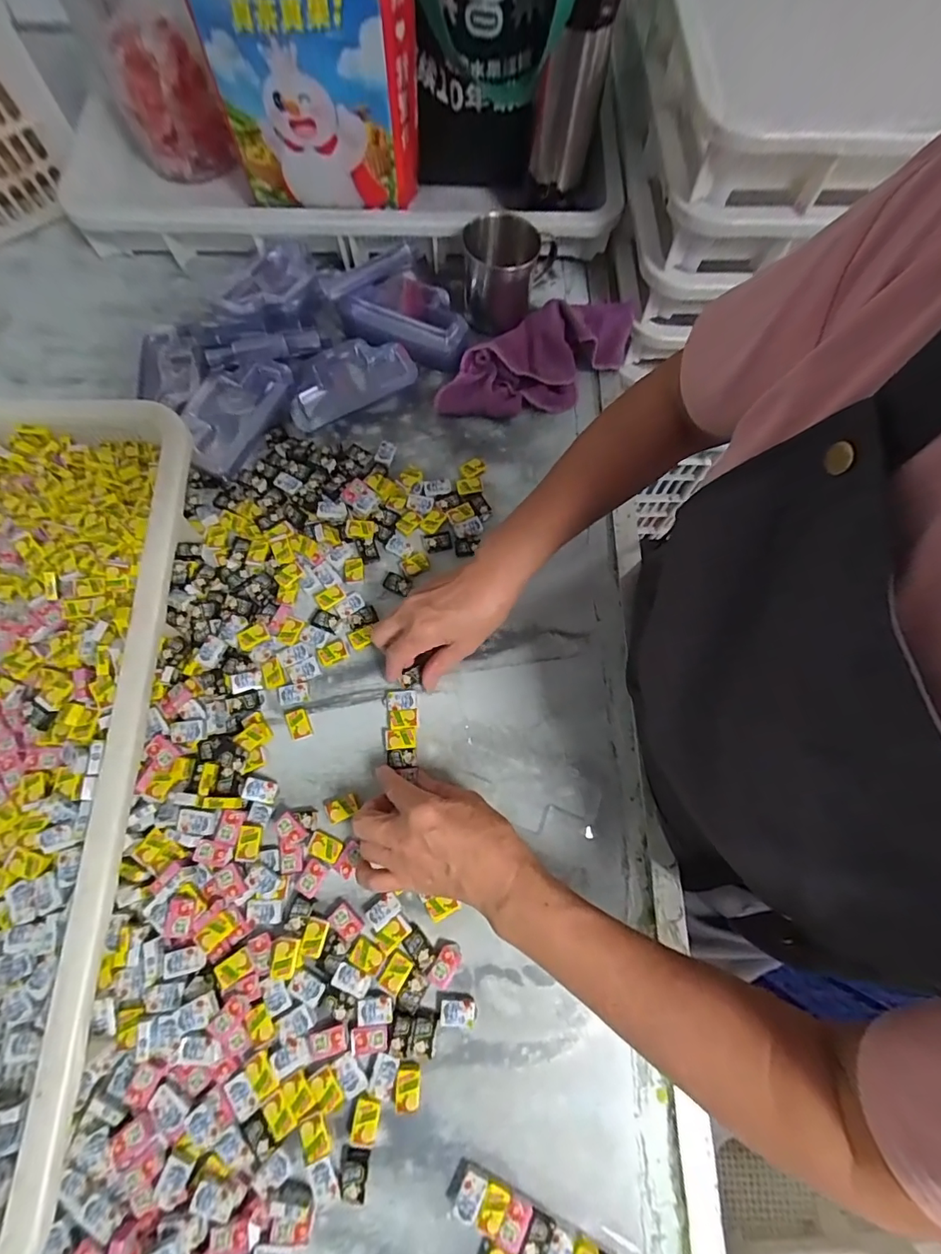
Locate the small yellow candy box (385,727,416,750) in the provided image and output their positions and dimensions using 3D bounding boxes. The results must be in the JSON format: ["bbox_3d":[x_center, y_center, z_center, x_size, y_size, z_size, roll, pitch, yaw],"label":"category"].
[{"bbox_3d":[-0.061,0.098,0.431,0.027,0.004,0.017,-4,73,-2],"label":"small yellow candy box"}]

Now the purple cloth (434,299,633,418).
[{"bbox_3d":[0.074,-0.287,0.534,0.235,0.042,0.100,-17,74,-6],"label":"purple cloth"}]

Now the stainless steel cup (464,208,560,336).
[{"bbox_3d":[0.046,-0.387,0.545,0.102,0.079,0.081,-7,73,-3],"label":"stainless steel cup"}]

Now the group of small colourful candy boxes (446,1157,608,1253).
[{"bbox_3d":[0.037,0.424,0.331,0.121,0.010,0.053,26,74,7],"label":"group of small colourful candy boxes"}]

